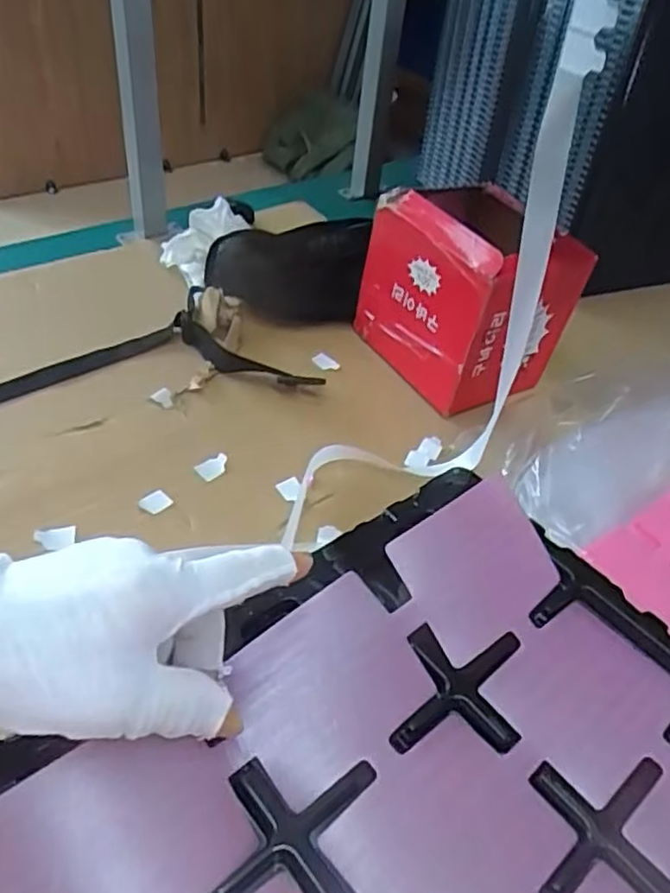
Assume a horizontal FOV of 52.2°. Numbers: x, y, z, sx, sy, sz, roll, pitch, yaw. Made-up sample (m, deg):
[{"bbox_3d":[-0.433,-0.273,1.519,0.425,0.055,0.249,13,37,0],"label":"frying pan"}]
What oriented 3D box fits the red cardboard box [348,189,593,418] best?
[{"bbox_3d":[0.122,-0.142,0.622,0.141,0.144,0.147,-16,47,-24],"label":"red cardboard box"}]

